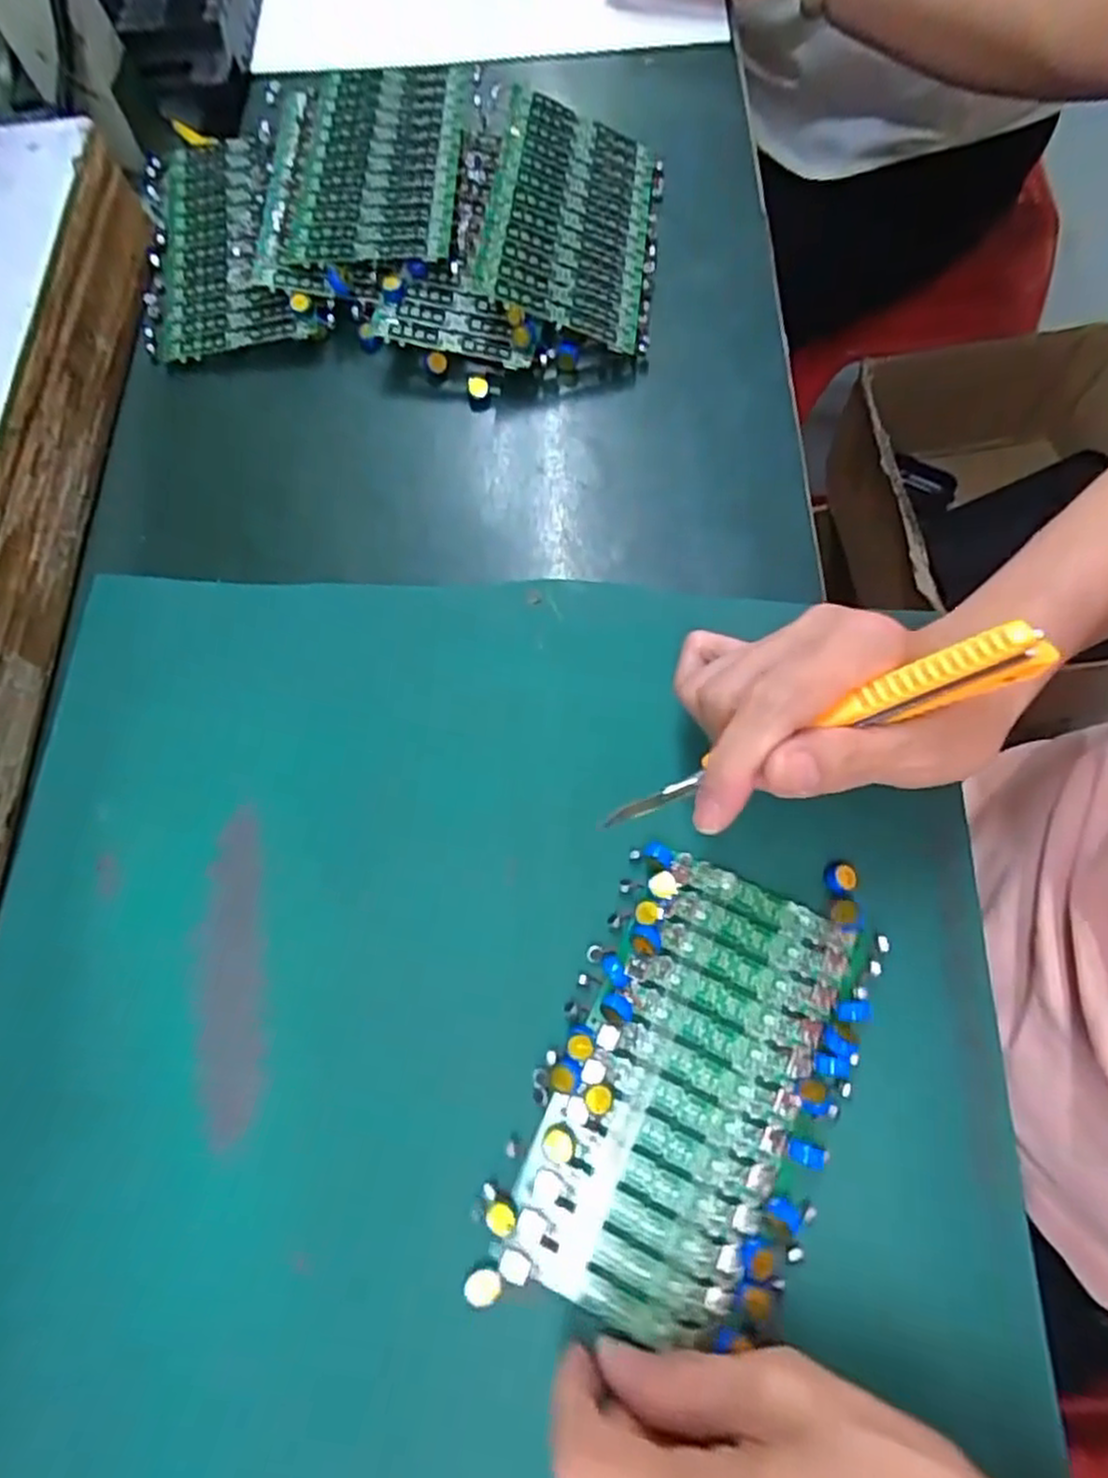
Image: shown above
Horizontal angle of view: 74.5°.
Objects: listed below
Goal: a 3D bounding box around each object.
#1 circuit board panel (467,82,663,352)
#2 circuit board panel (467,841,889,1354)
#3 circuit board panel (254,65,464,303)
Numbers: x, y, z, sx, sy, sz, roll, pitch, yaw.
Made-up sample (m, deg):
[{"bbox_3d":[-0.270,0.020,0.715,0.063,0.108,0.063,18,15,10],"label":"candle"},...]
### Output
[{"bbox_3d":[0.013,-0.287,0.399,0.095,0.009,0.155,14,69,-17],"label":"circuit board panel"},{"bbox_3d":[0.051,0.127,0.270,0.103,0.014,0.166,23,73,10],"label":"circuit board panel"},{"bbox_3d":[-0.109,-0.323,0.417,0.107,0.015,0.171,-1,71,4],"label":"circuit board panel"}]

